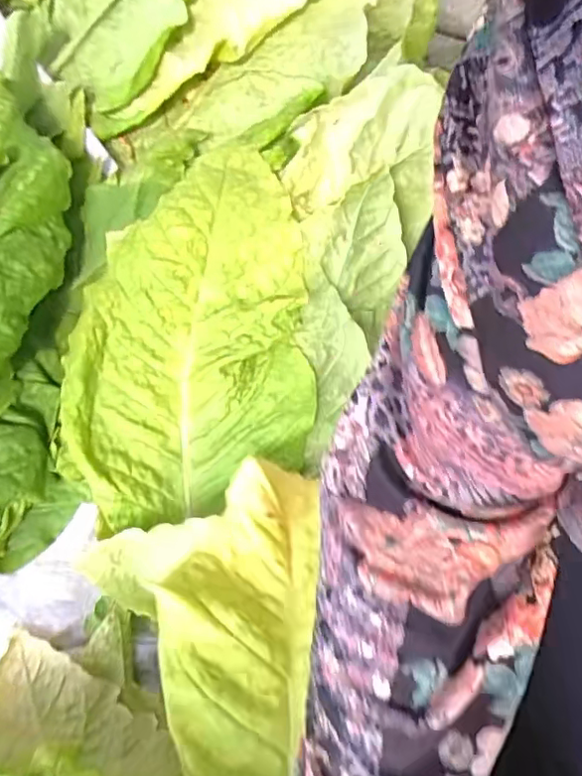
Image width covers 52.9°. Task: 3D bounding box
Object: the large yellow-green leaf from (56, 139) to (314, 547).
[{"bbox_3d":[-0.117,-0.068,0.688,0.265,0.112,0.426,-1,67,1],"label":"large yellow-green leaf"}]

